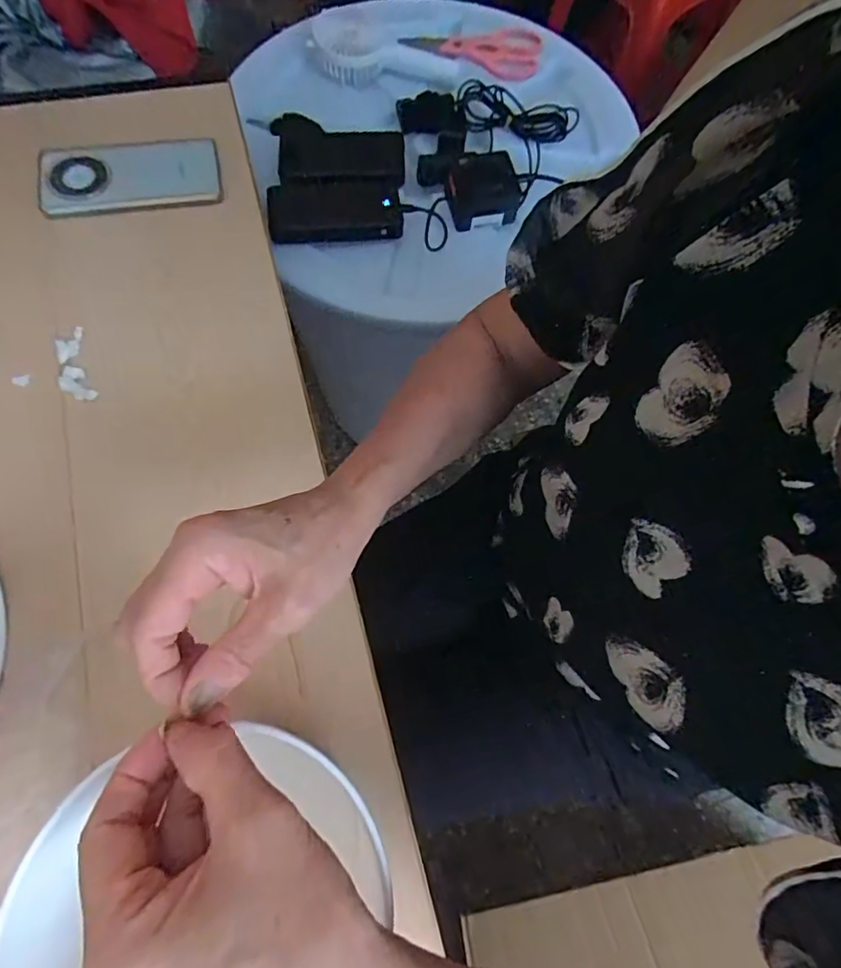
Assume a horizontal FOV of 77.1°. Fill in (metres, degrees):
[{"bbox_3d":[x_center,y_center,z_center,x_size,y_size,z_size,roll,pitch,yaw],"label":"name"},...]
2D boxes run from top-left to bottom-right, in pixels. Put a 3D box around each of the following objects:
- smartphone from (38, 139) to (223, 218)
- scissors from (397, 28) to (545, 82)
[{"bbox_3d":[-0.280,-0.300,0.511,0.161,0.007,0.077,-11,80,-9],"label":"smartphone"},{"bbox_3d":[0.077,-0.617,0.760,0.196,0.020,0.082,-5,71,-4],"label":"scissors"}]

